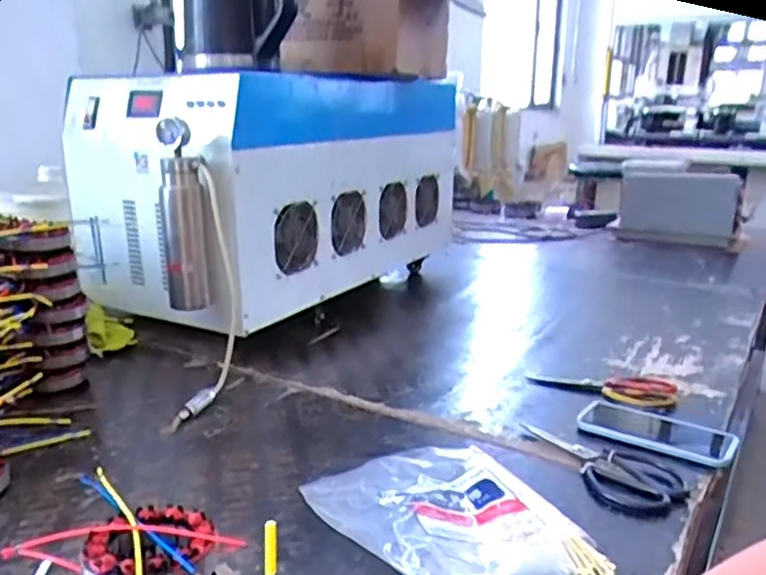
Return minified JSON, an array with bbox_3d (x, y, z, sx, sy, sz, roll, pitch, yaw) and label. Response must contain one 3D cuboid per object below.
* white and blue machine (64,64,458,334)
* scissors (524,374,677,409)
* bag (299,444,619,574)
[{"bbox_3d":[-0.167,-0.210,1.345,0.381,0.368,0.835,10,17,31],"label":"white and blue machine"},{"bbox_3d":[0.301,0.139,0.935,0.197,0.010,0.115,4,15,17],"label":"scissors"},{"bbox_3d":[0.055,0.194,0.616,0.195,0.057,0.252,-7,16,-23],"label":"bag"}]

